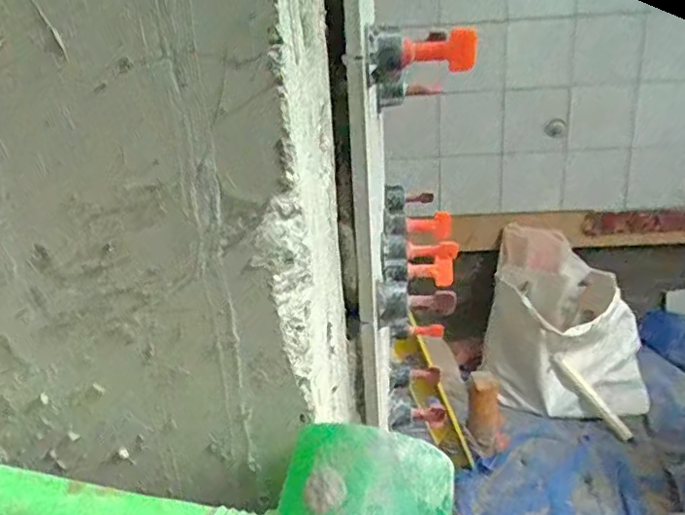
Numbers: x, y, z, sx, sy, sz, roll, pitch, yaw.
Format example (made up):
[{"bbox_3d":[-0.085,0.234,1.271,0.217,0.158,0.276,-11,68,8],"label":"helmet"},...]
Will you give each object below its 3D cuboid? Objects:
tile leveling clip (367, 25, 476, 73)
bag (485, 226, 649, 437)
[{"bbox_3d":[0.042,-0.111,0.319,0.055,0.023,0.020,-3,21,2],"label":"tile leveling clip"},{"bbox_3d":[0.520,0.158,1.384,0.354,0.355,0.260,8,24,28],"label":"bag"}]

